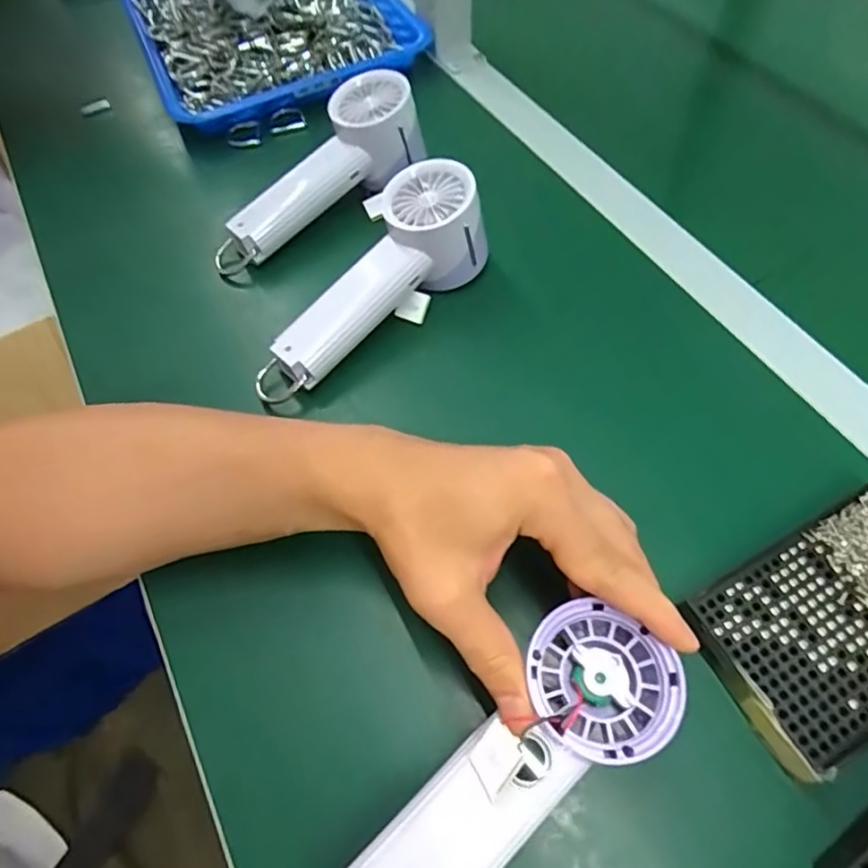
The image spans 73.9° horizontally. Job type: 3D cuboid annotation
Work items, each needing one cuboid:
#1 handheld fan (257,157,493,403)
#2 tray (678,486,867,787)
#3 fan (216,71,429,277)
[{"bbox_3d":[-0.044,-0.095,0.388,0.195,0.054,0.065,-46,67,-5],"label":"handheld fan"},{"bbox_3d":[0.201,0.087,0.278,0.140,0.014,0.084,-27,63,-10],"label":"tray"},{"bbox_3d":[-0.092,-0.193,0.445,0.192,0.057,0.061,-41,65,-1],"label":"fan"}]

